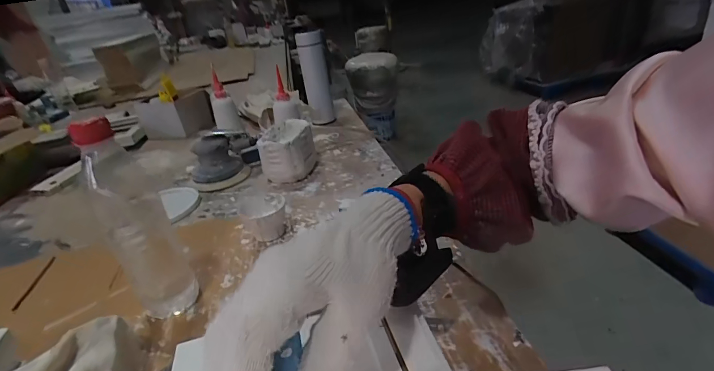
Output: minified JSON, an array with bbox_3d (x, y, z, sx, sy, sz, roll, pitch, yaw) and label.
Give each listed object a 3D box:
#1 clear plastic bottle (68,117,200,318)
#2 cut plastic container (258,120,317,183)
[{"bbox_3d":[-0.221,0.041,0.373,0.056,0.216,0.048,-25,33,-30],"label":"clear plastic bottle"},{"bbox_3d":[-0.127,-0.063,0.684,0.090,0.084,0.113,-6,28,1],"label":"cut plastic container"}]

